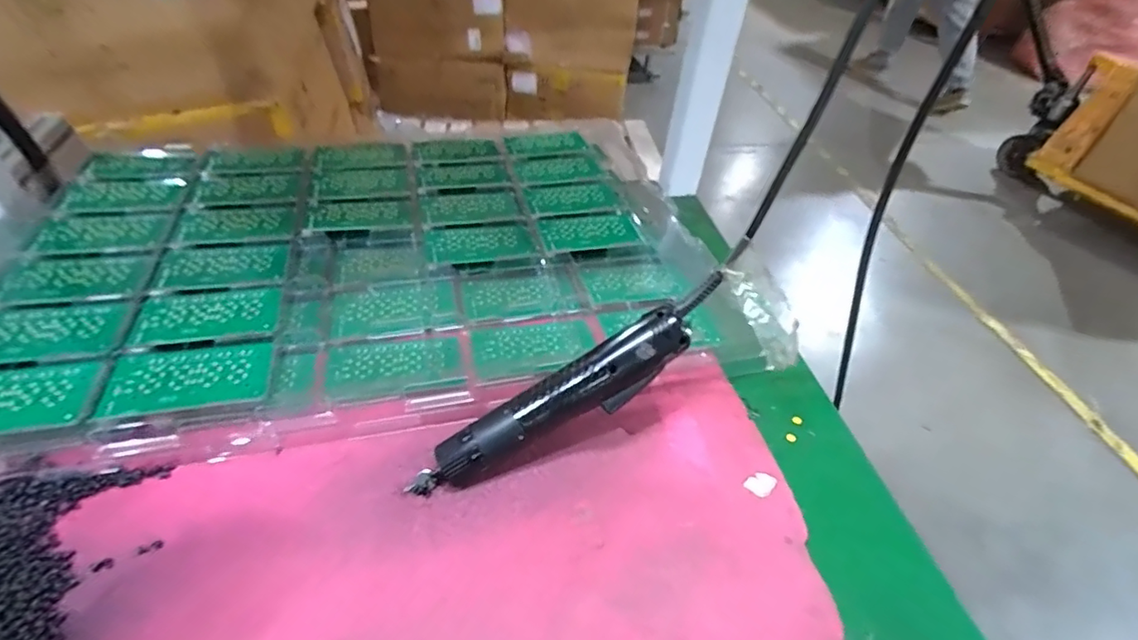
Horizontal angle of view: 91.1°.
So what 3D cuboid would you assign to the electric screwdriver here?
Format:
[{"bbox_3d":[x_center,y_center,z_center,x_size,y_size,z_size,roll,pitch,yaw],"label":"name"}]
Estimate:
[{"bbox_3d":[0.003,0.054,0.403,0.254,0.034,0.034,-32,51,-1],"label":"electric screwdriver"}]

